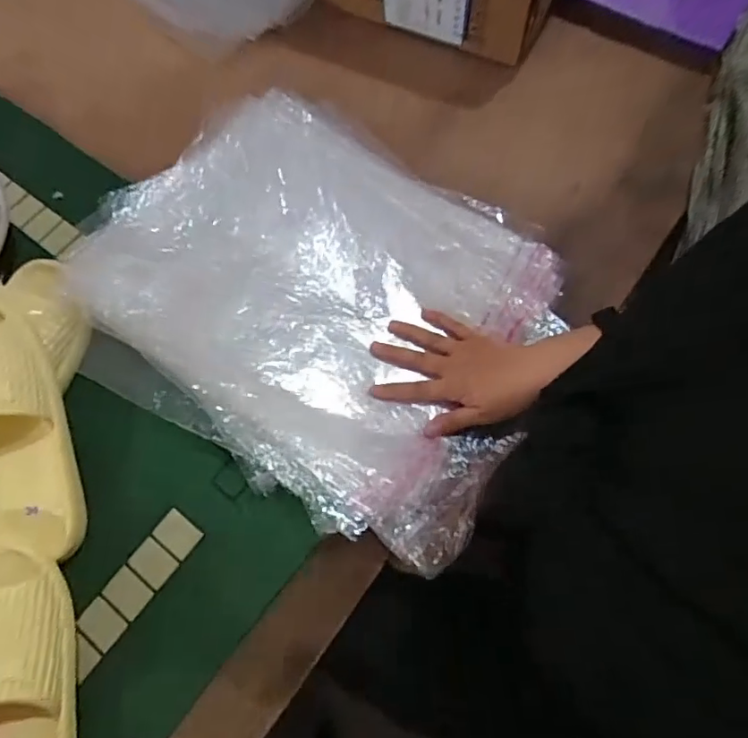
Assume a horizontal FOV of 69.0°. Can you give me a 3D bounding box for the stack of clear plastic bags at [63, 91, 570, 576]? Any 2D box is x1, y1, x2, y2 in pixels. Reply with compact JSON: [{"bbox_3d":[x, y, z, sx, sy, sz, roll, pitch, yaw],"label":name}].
[{"bbox_3d":[-0.047,-0.073,0.532,0.457,0.075,0.333,36,74,15],"label":"stack of clear plastic bags"}]

